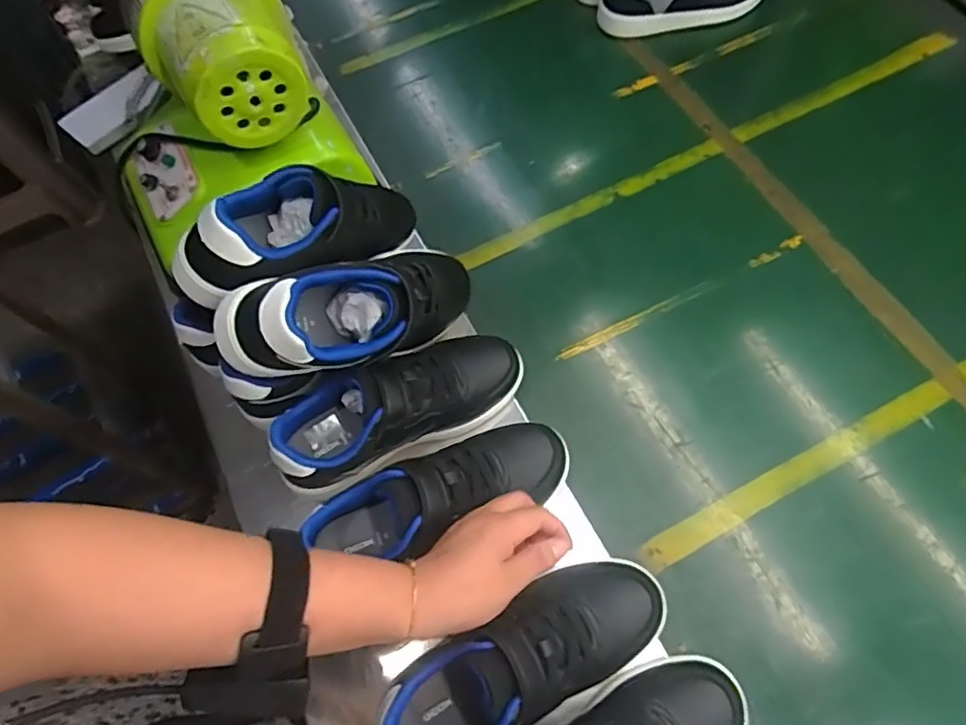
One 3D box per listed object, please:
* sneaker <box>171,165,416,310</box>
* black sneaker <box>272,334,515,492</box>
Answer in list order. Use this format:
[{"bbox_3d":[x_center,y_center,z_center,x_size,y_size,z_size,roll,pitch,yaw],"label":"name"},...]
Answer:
[{"bbox_3d":[-0.135,-0.115,0.504,0.209,0.093,0.080,-27,63,-40],"label":"sneaker"},{"bbox_3d":[-0.068,0.032,0.516,0.219,0.075,0.080,-30,67,-11],"label":"black sneaker"}]

